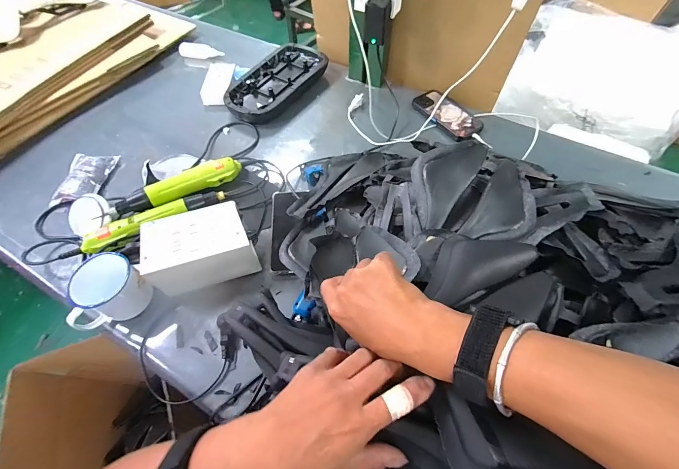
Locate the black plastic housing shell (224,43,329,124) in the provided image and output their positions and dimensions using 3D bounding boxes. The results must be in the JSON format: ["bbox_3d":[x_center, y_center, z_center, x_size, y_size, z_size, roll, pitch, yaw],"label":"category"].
[{"bbox_3d":[-0.156,-0.384,0.793,0.153,0.040,0.291,26,63,15],"label":"black plastic housing shell"}]

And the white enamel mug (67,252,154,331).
[{"bbox_3d":[-0.371,0.096,0.505,0.090,0.097,0.086,-29,63,-16],"label":"white enamel mug"}]

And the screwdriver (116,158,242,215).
[{"bbox_3d":[-0.302,-0.091,0.609,0.232,0.047,0.046,-30,63,-16],"label":"screwdriver"}]

